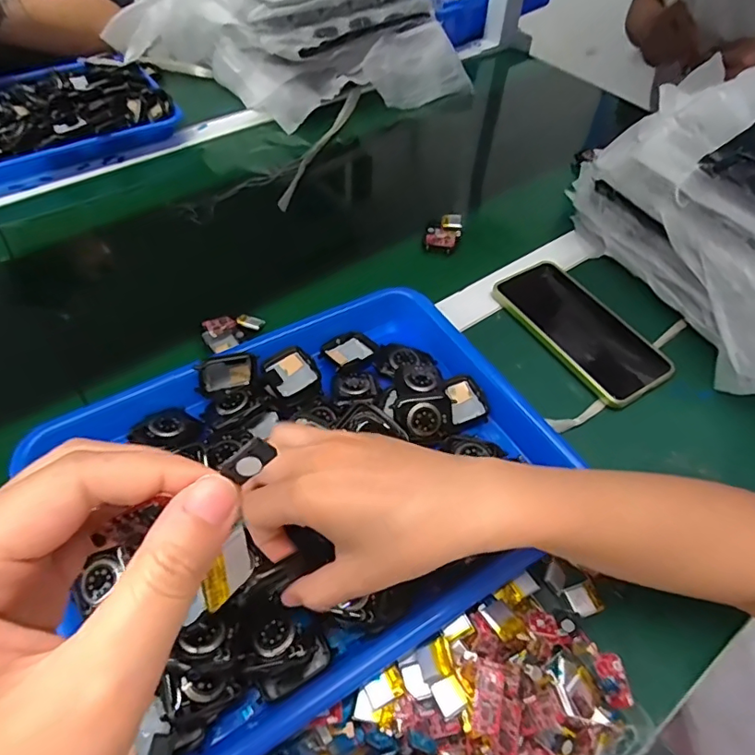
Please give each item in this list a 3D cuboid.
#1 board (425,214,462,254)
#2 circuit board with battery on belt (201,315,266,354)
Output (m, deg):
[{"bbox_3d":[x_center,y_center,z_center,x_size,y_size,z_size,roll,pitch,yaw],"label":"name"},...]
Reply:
[{"bbox_3d":[0.069,-0.152,0.545,0.035,0.014,0.047,6,52,3],"label":"board"},{"bbox_3d":[-0.125,-0.042,0.454,0.051,0.026,0.021,-18,55,-15],"label":"circuit board with battery on belt"}]

